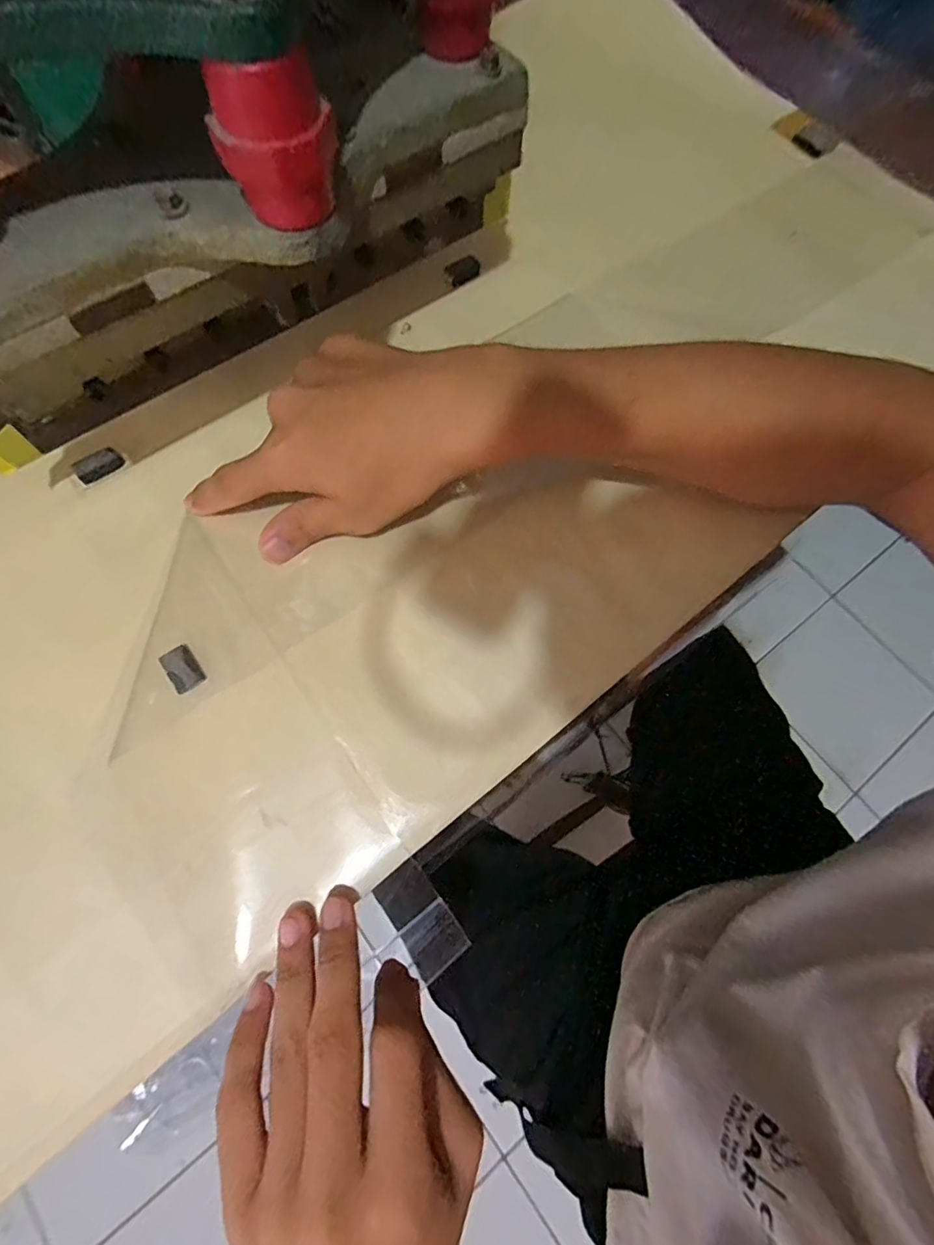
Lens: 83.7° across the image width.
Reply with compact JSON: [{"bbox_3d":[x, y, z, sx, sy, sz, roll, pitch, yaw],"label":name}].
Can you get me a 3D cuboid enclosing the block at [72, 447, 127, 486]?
[{"bbox_3d":[-0.209,-0.089,0.294,0.011,0.008,0.024,40,75,10],"label":"block"}]

